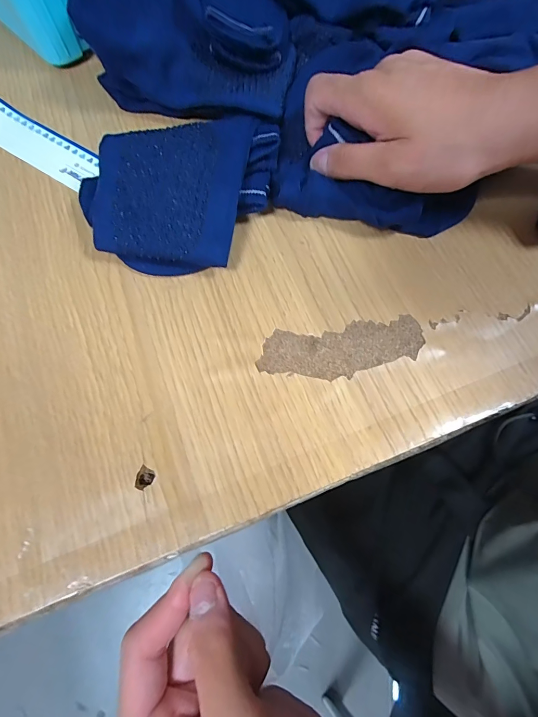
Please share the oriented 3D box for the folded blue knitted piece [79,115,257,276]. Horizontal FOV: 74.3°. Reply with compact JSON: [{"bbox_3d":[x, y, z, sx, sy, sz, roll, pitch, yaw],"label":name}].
[{"bbox_3d":[-0.064,-0.109,0.228,0.105,0.041,0.104,9,69,2],"label":"folded blue knitted piece"}]

